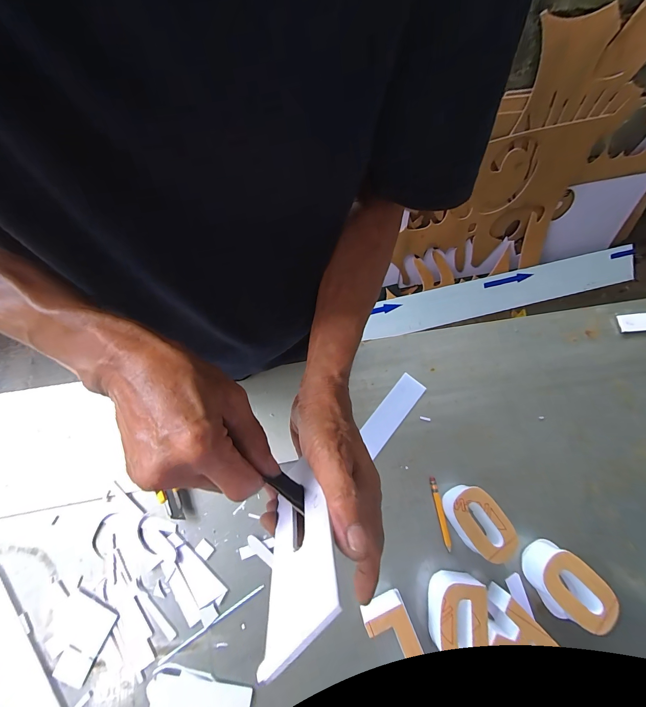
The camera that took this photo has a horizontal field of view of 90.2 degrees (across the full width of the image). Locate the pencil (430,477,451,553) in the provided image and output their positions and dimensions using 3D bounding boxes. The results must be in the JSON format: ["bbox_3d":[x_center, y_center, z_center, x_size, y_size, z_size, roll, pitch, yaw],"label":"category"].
[{"bbox_3d":[0.156,0.212,0.427,0.009,0.007,0.087,-7,72,-3],"label":"pencil"}]

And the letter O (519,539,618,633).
[{"bbox_3d":[0.292,0.278,0.385,0.056,0.050,0.082,-33,75,-11],"label":"letter O"}]

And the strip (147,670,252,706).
[{"bbox_3d":[-0.141,0.395,0.364,0.114,0.004,0.043,9,72,2],"label":"strip"}]

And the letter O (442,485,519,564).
[{"bbox_3d":[0.197,0.213,0.408,0.052,0.045,0.082,-30,74,-10],"label":"letter O"}]

